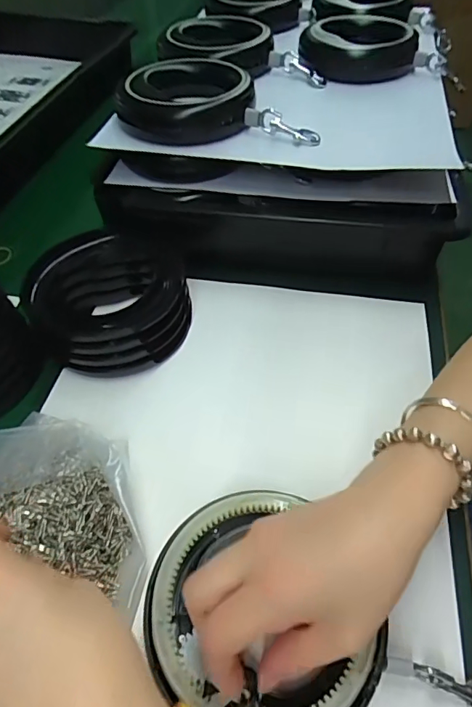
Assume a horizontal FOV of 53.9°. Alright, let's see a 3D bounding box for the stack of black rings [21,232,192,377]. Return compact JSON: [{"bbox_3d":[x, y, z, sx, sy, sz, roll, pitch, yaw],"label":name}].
[{"bbox_3d":[-0.108,-0.048,0.408,0.130,0.056,0.137,-16,51,-8],"label":"stack of black rings"}]

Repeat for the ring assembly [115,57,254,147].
[{"bbox_3d":[-0.049,-0.245,0.449,0.126,0.045,0.120,-9,51,-3],"label":"ring assembly"}]

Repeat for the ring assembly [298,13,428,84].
[{"bbox_3d":[0.139,-0.354,0.533,0.128,0.034,0.119,-1,51,4],"label":"ring assembly"}]

